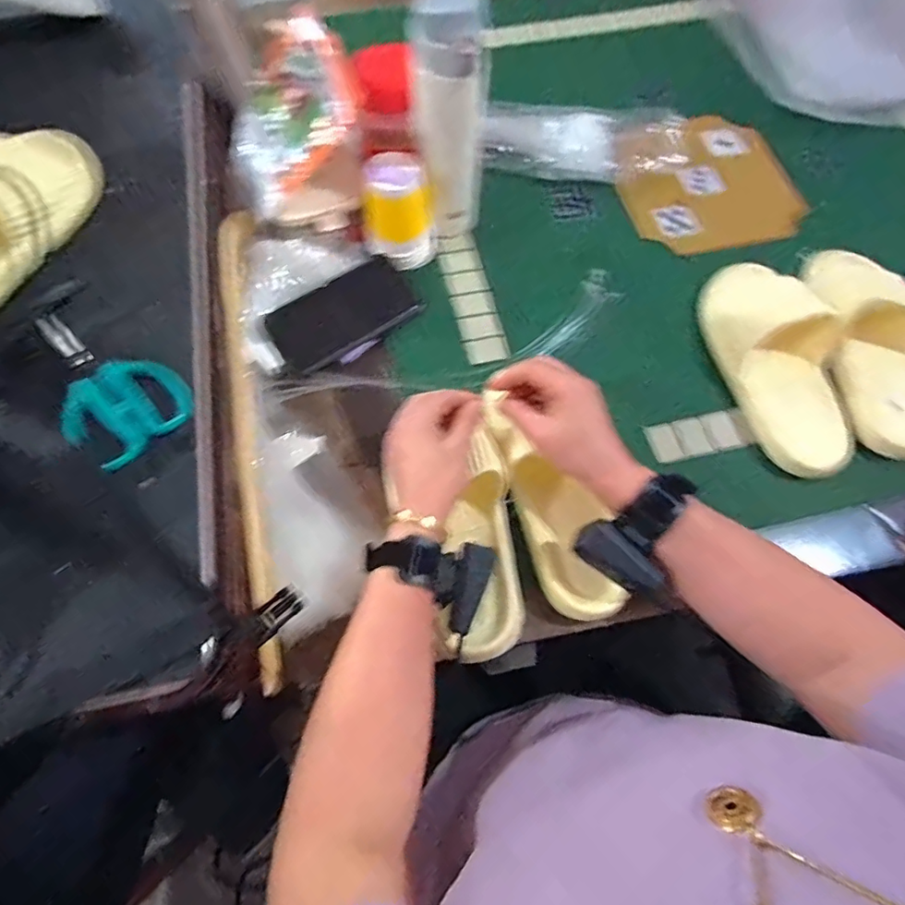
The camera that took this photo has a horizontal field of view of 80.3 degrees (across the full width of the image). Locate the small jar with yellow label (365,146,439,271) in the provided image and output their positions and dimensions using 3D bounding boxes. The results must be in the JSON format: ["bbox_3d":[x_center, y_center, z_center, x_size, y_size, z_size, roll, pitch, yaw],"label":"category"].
[{"bbox_3d":[-0.055,-0.262,0.584,0.072,0.101,0.077,1,68,-2],"label":"small jar with yellow label"}]

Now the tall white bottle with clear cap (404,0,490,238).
[{"bbox_3d":[-0.005,-0.322,0.544,0.071,0.225,0.055,5,68,0],"label":"tall white bottle with clear cap"}]

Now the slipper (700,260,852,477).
[{"bbox_3d":[0.338,-0.098,0.551,0.102,0.053,0.241,-6,68,-5],"label":"slipper"}]

